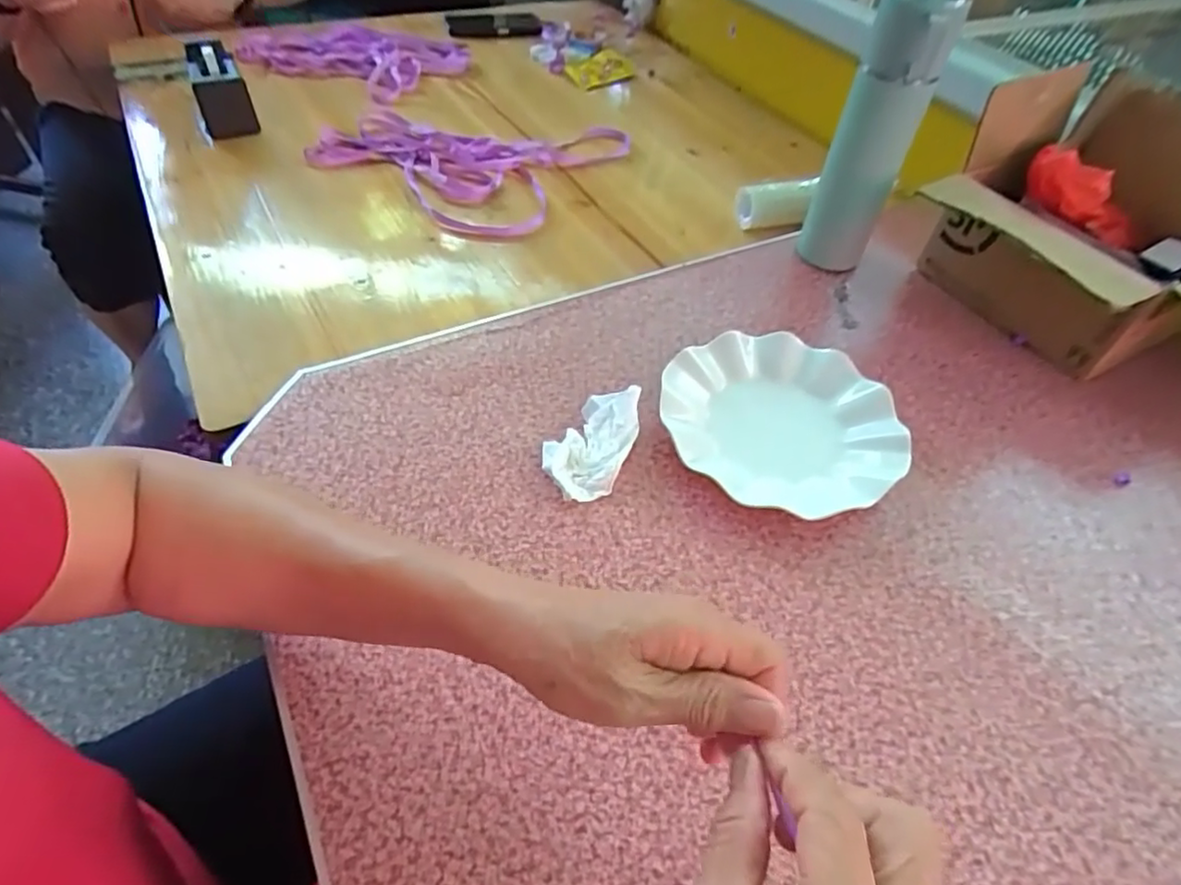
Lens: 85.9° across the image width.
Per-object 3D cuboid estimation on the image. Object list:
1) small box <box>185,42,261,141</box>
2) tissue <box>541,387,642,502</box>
[{"bbox_3d":[-0.487,-0.469,0.836,0.064,0.082,0.126,-16,53,-18],"label":"small box"},{"bbox_3d":[0.001,-0.003,0.478,0.058,0.027,0.096,22,52,13],"label":"tissue"}]

